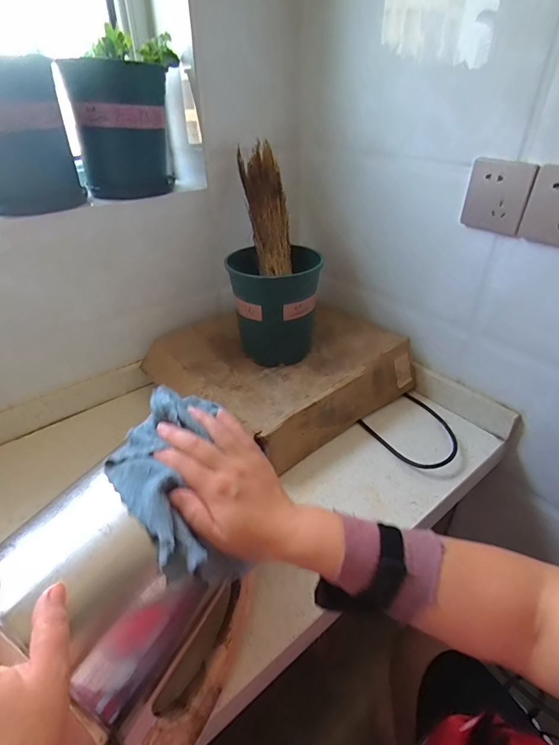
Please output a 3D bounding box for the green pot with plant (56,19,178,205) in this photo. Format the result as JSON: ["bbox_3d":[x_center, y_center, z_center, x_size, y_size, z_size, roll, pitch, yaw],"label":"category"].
[{"bbox_3d":[-0.245,-0.412,0.671,0.163,0.205,0.157,-10,36,-14],"label":"green pot with plant"}]

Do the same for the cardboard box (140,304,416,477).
[{"bbox_3d":[-0.004,-0.014,0.760,0.389,0.091,0.352,-26,42,-31],"label":"cardboard box"}]

